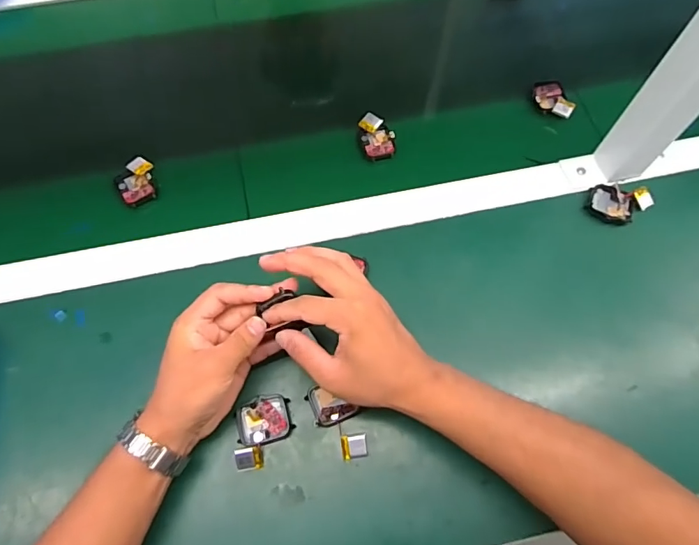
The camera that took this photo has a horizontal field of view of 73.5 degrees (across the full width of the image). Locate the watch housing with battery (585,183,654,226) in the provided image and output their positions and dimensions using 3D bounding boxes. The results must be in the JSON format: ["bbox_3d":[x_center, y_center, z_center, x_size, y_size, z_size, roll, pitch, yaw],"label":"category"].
[{"bbox_3d":[0.285,-0.071,0.490,0.065,0.014,0.043,8,66,4],"label":"watch housing with battery"}]

